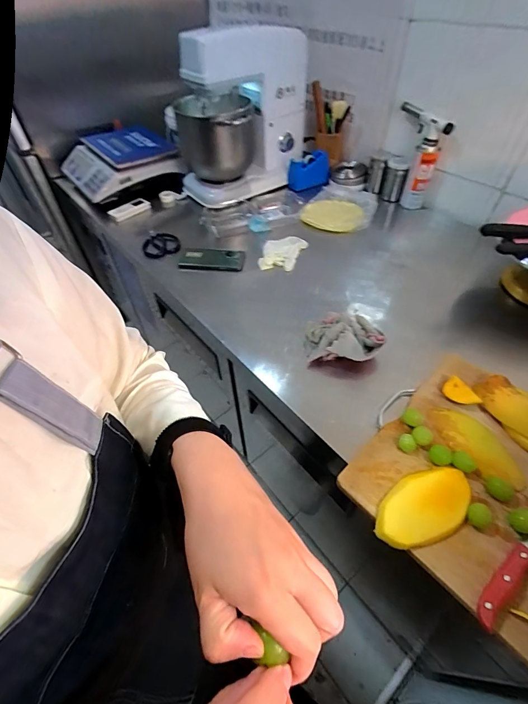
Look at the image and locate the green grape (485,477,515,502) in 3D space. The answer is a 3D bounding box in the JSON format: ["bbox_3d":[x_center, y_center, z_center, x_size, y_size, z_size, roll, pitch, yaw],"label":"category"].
[{"bbox_3d":[0.329,0.190,0.475,0.026,0.020,0.032,-30,55,-22],"label":"green grape"}]

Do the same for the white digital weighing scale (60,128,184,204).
[{"bbox_3d":[-0.486,-0.645,1.138,0.316,0.104,0.303,-29,55,-22],"label":"white digital weighing scale"}]

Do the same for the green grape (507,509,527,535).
[{"bbox_3d":[0.339,0.222,0.448,0.032,0.021,0.028,-17,51,-13],"label":"green grape"}]

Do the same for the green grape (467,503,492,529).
[{"bbox_3d":[0.281,0.218,0.450,0.025,0.030,0.027,0,50,0],"label":"green grape"}]

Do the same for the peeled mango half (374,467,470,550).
[{"bbox_3d":[0.217,0.210,0.463,0.140,0.024,0.078,-26,54,-20],"label":"peeled mango half"}]

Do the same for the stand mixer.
[{"bbox_3d":[-0.069,-0.700,1.041,0.259,0.395,0.380,31,57,24],"label":"stand mixer"}]

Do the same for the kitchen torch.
[{"bbox_3d":[0.427,-0.537,0.981,0.059,0.254,0.144,-13,51,-10],"label":"kitchen torch"}]

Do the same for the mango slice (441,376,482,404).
[{"bbox_3d":[0.331,0.068,0.572,0.036,0.018,0.055,-34,57,-25],"label":"mango slice"}]

